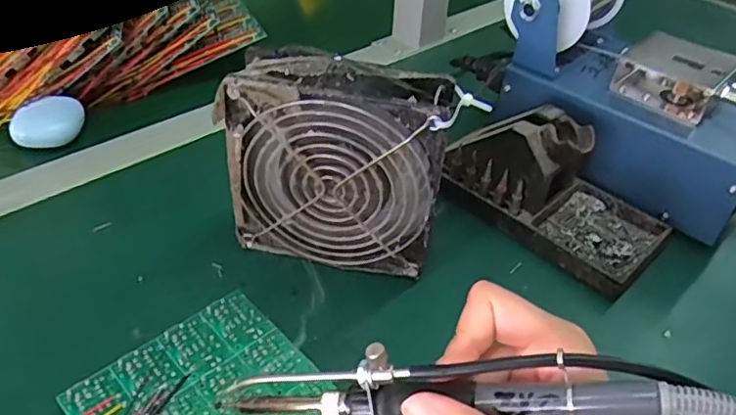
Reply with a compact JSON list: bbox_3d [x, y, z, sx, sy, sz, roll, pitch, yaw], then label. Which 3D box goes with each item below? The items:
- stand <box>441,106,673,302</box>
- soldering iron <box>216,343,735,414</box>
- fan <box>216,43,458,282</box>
[{"bbox_3d":[0.127,-0.022,0.404,0.150,0.065,0.080,33,48,30],"label":"stand"},{"bbox_3d":[0.032,0.066,0.231,0.199,0.033,0.019,-6,37,18],"label":"soldering iron"},{"bbox_3d":[-0.016,-0.025,0.349,0.124,0.109,0.042,8,40,4],"label":"fan"}]

